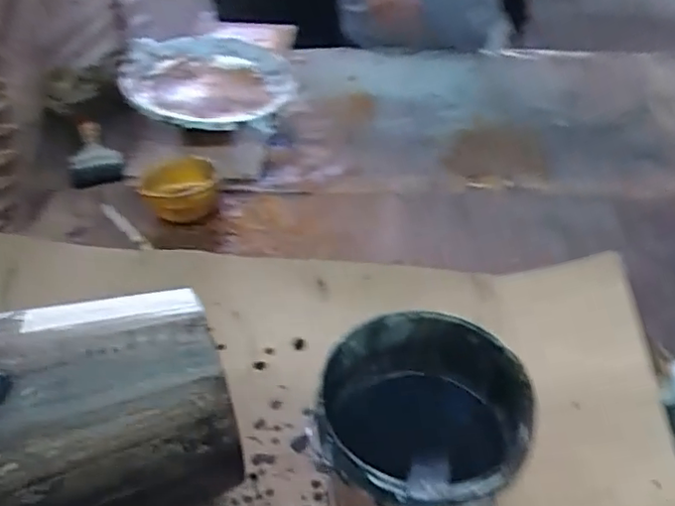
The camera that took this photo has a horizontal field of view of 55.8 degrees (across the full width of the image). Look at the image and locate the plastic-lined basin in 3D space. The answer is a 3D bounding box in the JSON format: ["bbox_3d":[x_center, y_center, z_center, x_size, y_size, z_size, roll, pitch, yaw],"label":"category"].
[{"bbox_3d":[-0.232,-0.304,1.180,0.307,0.077,0.323,1,43,0],"label":"plastic-lined basin"}]

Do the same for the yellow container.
[{"bbox_3d":[-0.235,-0.094,0.957,0.110,0.059,0.123,-12,45,-14],"label":"yellow container"}]

